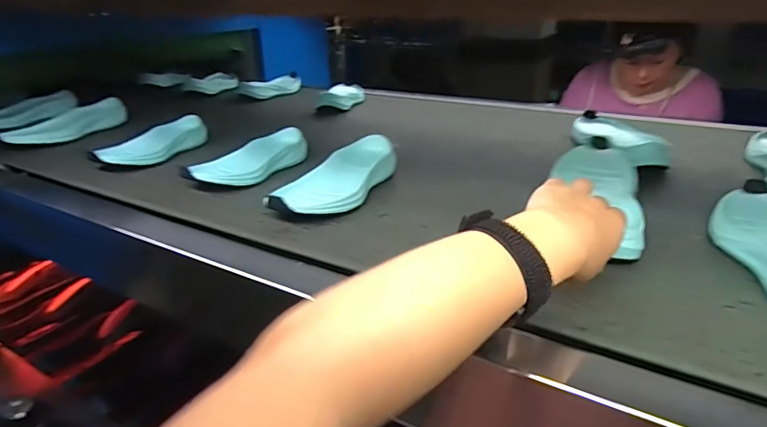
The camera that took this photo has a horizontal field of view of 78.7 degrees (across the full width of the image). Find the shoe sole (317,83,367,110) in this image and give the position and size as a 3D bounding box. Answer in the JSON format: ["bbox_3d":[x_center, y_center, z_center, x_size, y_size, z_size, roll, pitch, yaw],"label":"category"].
[{"bbox_3d":[-0.089,-0.272,1.054,0.085,0.038,0.209,2,29,6],"label":"shoe sole"}]

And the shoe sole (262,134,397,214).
[{"bbox_3d":[-0.051,-0.045,0.577,0.078,0.038,0.219,15,33,27],"label":"shoe sole"}]

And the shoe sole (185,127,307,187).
[{"bbox_3d":[-0.184,-0.077,0.648,0.068,0.036,0.184,19,34,31],"label":"shoe sole"}]

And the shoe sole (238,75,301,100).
[{"bbox_3d":[-0.267,-0.313,1.155,0.068,0.033,0.179,20,35,34],"label":"shoe sole"}]

